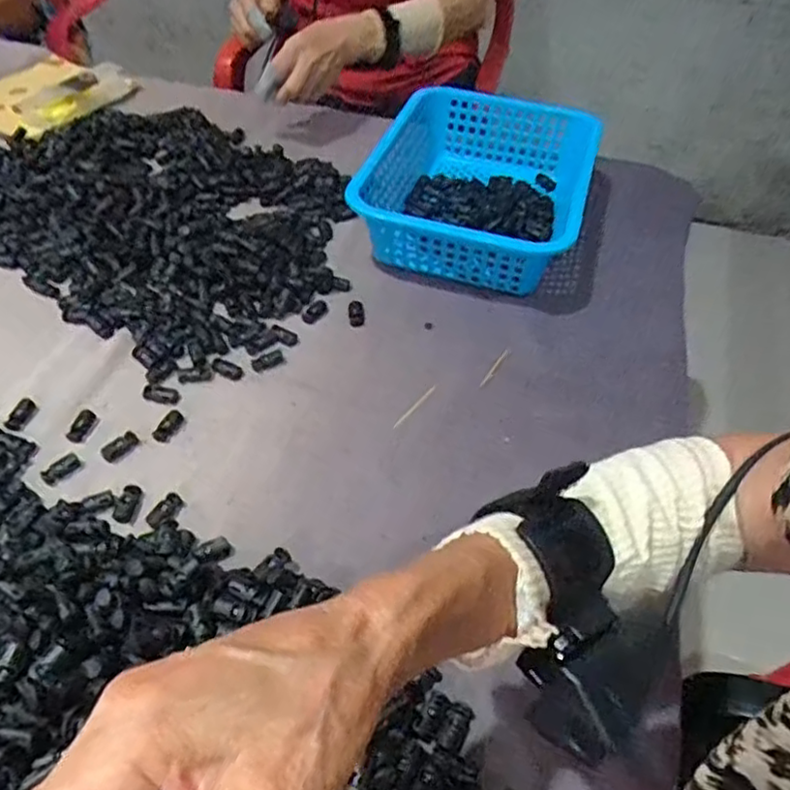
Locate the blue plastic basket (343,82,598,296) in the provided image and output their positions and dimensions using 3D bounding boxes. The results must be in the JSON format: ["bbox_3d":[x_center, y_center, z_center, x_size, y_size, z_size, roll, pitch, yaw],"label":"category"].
[{"bbox_3d":[0.086,-0.223,0.723,0.218,0.076,0.291,18,48,11],"label":"blue plastic basket"}]

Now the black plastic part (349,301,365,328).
[{"bbox_3d":[-0.036,-0.076,0.630,0.014,0.005,0.029,-3,61,-8],"label":"black plastic part"}]

